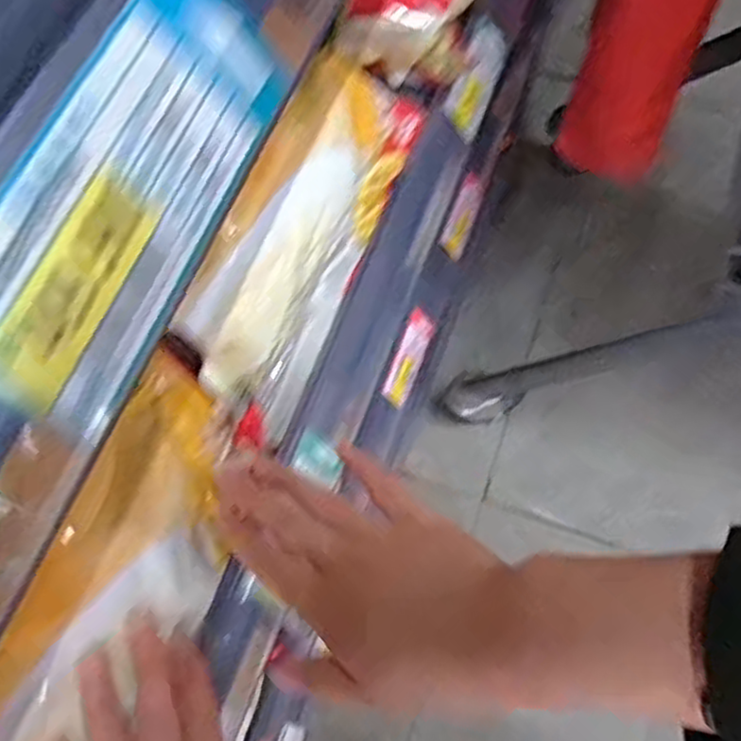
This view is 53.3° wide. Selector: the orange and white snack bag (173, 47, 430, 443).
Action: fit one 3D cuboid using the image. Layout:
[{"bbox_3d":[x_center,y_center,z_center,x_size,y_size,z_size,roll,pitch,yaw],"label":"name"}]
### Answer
[{"bbox_3d":[-0.032,-0.092,0.424,0.054,0.117,0.245,18,68,9],"label":"orange and white snack bag"}]

